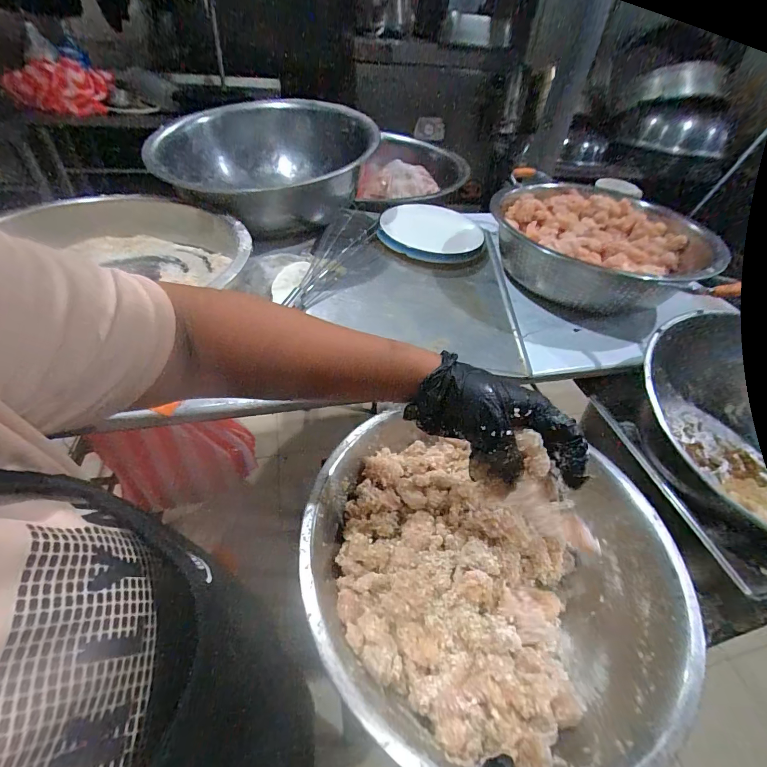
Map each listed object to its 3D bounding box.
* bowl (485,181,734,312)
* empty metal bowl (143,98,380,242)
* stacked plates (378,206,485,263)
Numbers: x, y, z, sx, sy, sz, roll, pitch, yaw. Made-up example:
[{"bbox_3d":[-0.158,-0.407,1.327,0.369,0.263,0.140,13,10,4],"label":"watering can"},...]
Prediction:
[{"bbox_3d":[0.362,-0.227,0.651,0.321,0.100,0.359,5,46,0],"label":"bowl"},{"bbox_3d":[-0.223,-0.414,0.721,0.379,0.146,0.372,3,46,-3],"label":"empty metal bowl"},{"bbox_3d":[0.085,-0.287,0.721,0.183,0.030,0.199,1,46,-4],"label":"stacked plates"}]

